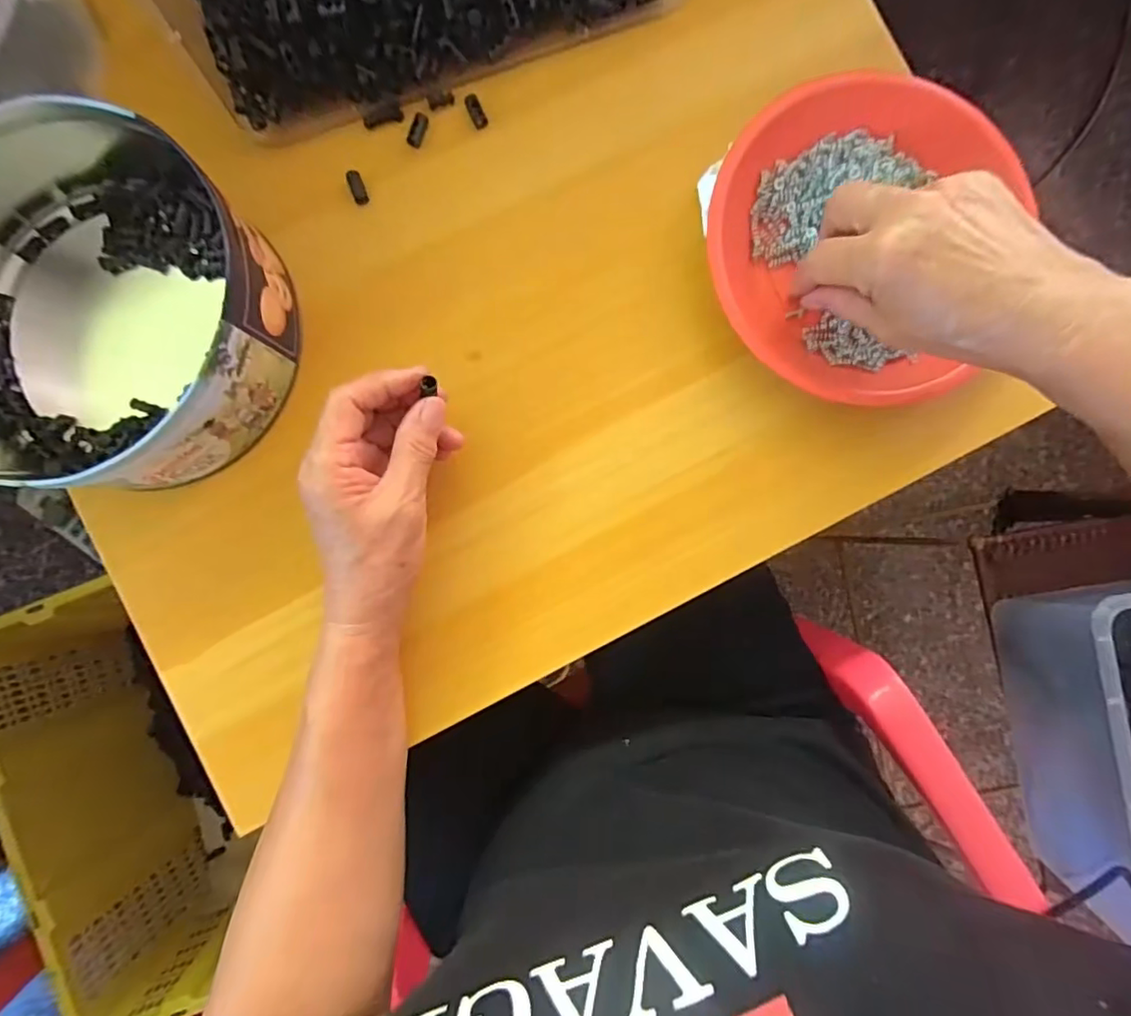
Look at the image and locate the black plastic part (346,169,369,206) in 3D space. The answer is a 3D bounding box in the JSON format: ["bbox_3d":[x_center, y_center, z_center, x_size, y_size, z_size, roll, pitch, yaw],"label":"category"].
[{"bbox_3d":[-0.135,-0.208,0.374,0.010,0.004,0.021,-19,89,-2],"label":"black plastic part"}]

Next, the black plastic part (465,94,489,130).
[{"bbox_3d":[-0.057,-0.253,0.368,0.009,0.004,0.020,-27,104,-2],"label":"black plastic part"}]

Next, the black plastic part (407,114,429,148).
[{"bbox_3d":[-0.094,-0.241,0.367,0.009,0.006,0.021,19,88,-1],"label":"black plastic part"}]

